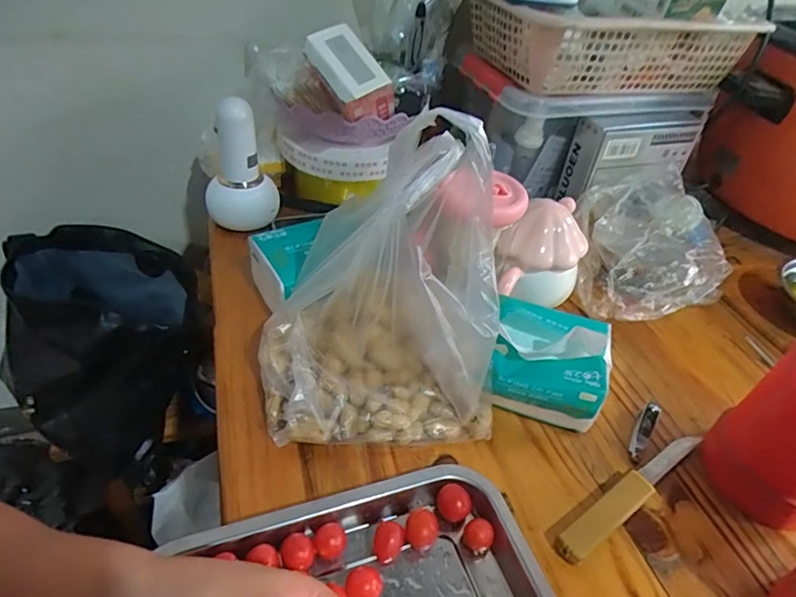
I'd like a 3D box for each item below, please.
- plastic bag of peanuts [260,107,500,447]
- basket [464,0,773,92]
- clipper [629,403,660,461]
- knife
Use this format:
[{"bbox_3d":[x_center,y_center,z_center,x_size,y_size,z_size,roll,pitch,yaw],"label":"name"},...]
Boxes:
[{"bbox_3d":[-0.015,-0.011,0.392,0.184,0.216,0.142,-1,42,-8],"label":"plastic bag of peanuts"},{"bbox_3d":[0.257,-0.328,0.633,0.319,0.076,0.200,-6,43,-15],"label":"basket"},{"bbox_3d":[0.219,0.116,0.449,0.014,0.011,0.062,28,46,23],"label":"clipper"},{"bbox_3d":[0.188,0.152,0.401,0.174,0.016,0.021,-22,49,-29],"label":"knife"}]

